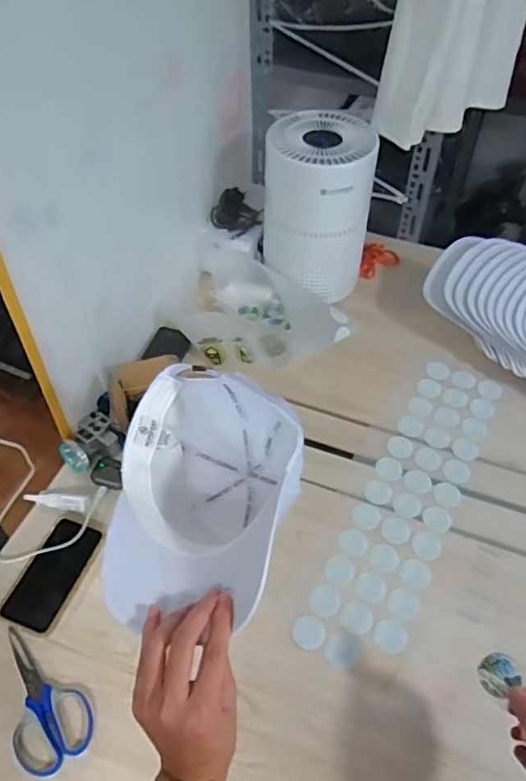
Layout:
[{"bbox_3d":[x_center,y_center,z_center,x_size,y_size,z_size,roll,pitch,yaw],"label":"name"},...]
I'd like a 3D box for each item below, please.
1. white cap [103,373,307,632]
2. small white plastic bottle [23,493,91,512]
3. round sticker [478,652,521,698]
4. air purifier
[{"bbox_3d":[-0.056,0.097,0.572,0.171,0.148,0.249,2,50,0],"label":"white cap"},{"bbox_3d":[-0.310,0.166,0.861,0.109,0.024,0.024,10,51,7],"label":"small white plastic bottle"},{"bbox_3d":[0.233,0.282,0.571,0.038,0.005,0.034,-47,49,10],"label":"round sticker"},{"bbox_3d":[0.100,-0.337,1.073,0.191,0.271,0.191,3,50,1],"label":"air purifier"}]

